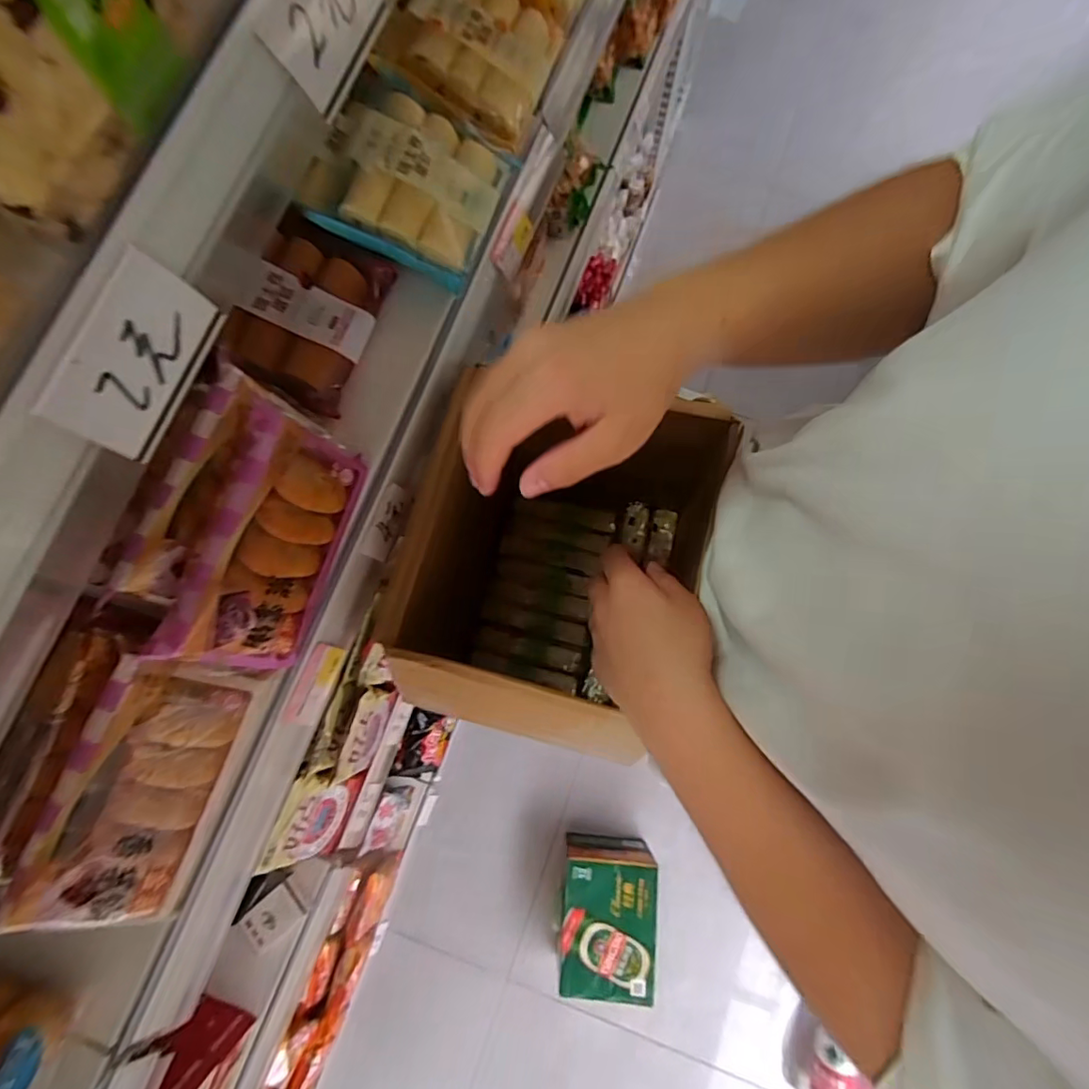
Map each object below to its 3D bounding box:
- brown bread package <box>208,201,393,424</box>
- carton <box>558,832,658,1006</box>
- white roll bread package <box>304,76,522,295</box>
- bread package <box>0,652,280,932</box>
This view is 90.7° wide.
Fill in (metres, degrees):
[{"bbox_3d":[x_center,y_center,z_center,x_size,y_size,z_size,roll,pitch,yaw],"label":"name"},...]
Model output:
[{"bbox_3d":[-0.214,-0.203,0.470,0.120,0.045,0.161,22,78,-20],"label":"brown bread package"},{"bbox_3d":[0.137,0.831,1.225,0.200,0.195,0.269,5,78,1],"label":"carton"},{"bbox_3d":[-0.114,-0.326,0.487,0.135,0.050,0.148,24,84,-22],"label":"white roll bread package"},{"bbox_3d":[-0.284,0.171,0.385,0.101,0.050,0.174,29,73,-40],"label":"bread package"}]

